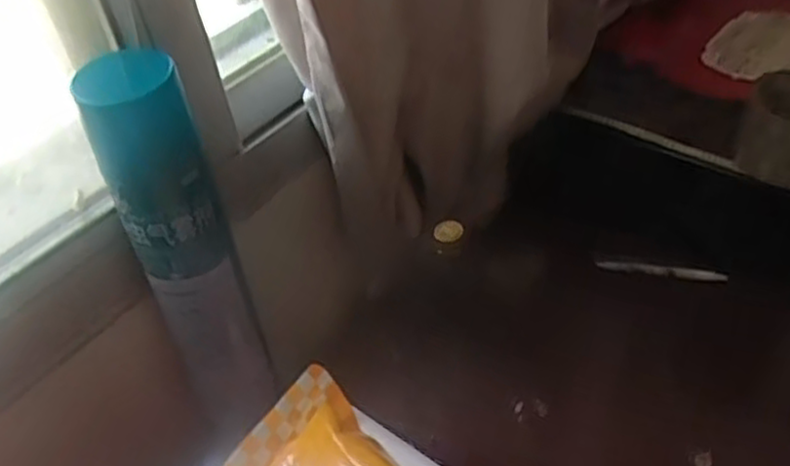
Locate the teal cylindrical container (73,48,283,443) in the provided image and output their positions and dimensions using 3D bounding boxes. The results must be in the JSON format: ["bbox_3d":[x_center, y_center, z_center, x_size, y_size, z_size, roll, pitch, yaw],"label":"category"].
[{"bbox_3d":[-0.143,0.018,0.533,0.062,0.295,0.069,-20,43,-13],"label":"teal cylindrical container"}]

